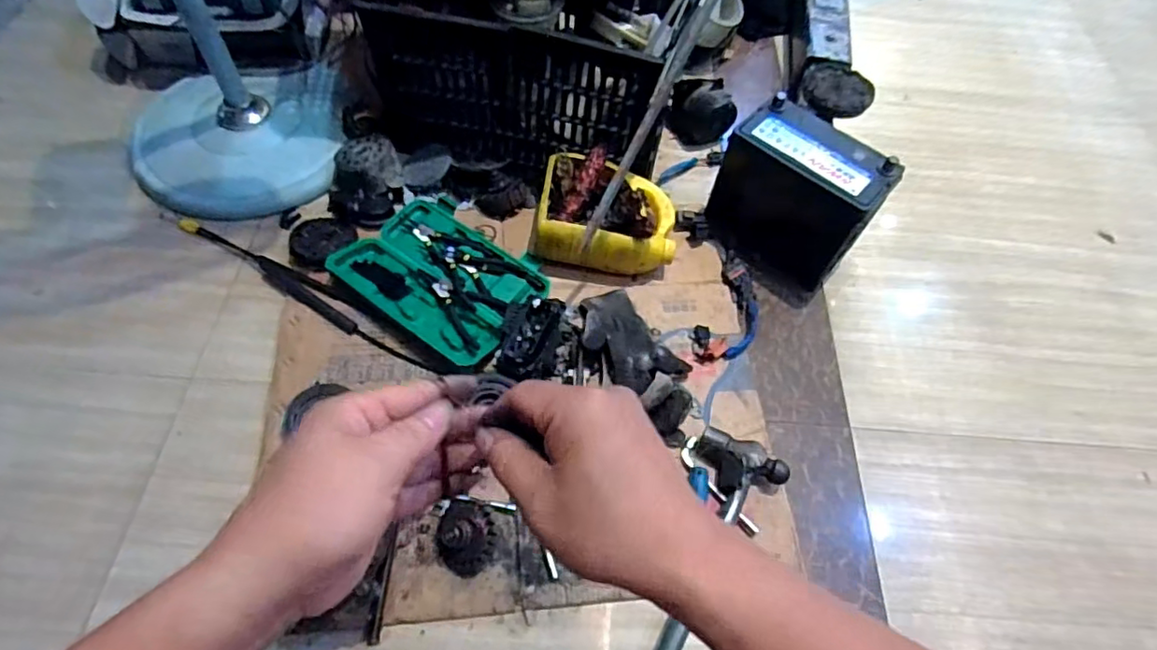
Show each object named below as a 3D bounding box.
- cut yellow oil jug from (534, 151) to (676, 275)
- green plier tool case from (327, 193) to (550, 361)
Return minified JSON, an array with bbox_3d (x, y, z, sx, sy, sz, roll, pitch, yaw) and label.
[{"bbox_3d":[0.049,-0.177,0.940,0.214,0.100,0.177,8,59,1],"label":"cut yellow oil jug"},{"bbox_3d":[-0.211,-0.083,0.930,0.293,0.026,0.216,33,63,15],"label":"green plier tool case"}]

